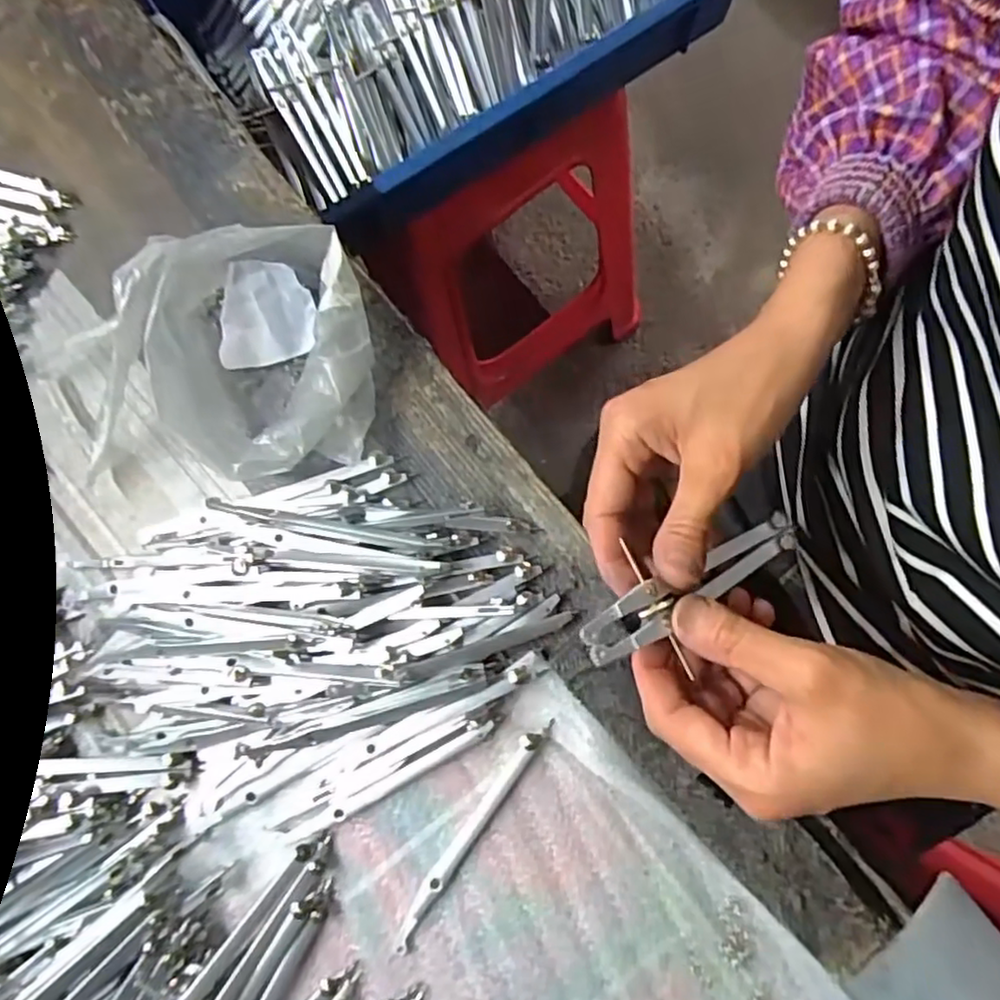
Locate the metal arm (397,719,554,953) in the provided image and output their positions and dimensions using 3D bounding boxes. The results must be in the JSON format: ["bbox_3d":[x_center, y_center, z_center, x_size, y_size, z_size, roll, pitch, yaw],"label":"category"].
[{"bbox_3d":[-0.013,0.158,0.322,0.009,0.013,0.124,33,84,10],"label":"metal arm"}]

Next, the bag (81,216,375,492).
[{"bbox_3d":[-0.136,-0.073,0.347,0.138,0.062,0.125,-8,78,4],"label":"bag"}]

